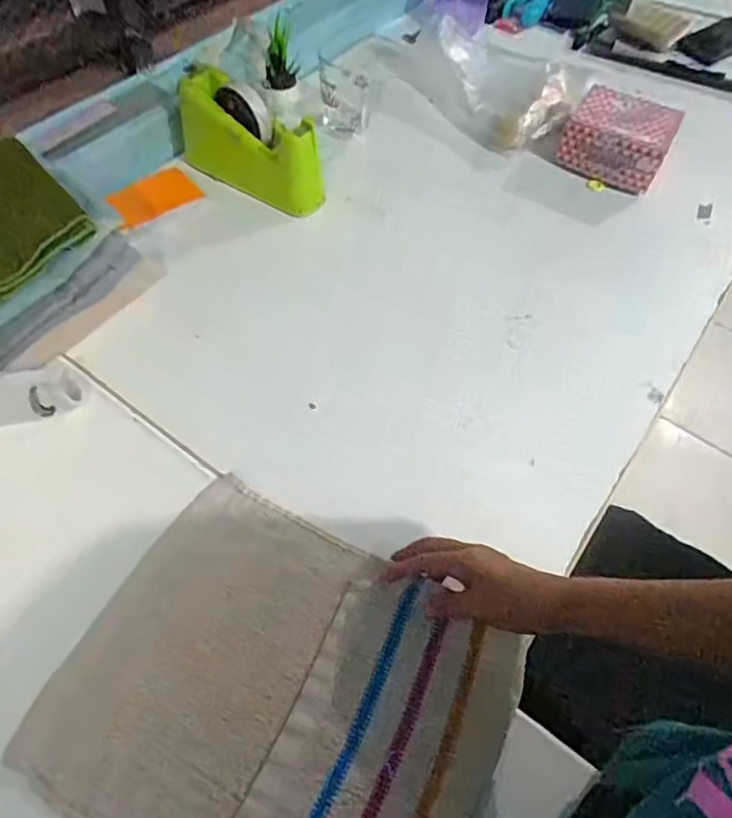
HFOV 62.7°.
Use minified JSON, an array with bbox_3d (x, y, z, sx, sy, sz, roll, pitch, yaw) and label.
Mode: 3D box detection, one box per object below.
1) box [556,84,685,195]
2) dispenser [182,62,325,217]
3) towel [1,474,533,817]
[{"bbox_3d":[0.346,-0.372,0.833,0.130,0.078,0.122,26,59,12],"label":"box"},{"bbox_3d":[-0.143,-0.326,0.736,0.203,0.110,0.068,33,60,2],"label":"dispenser"},{"bbox_3d":[-0.063,0.222,0.461,0.321,0.027,0.259,27,59,12],"label":"towel"}]

